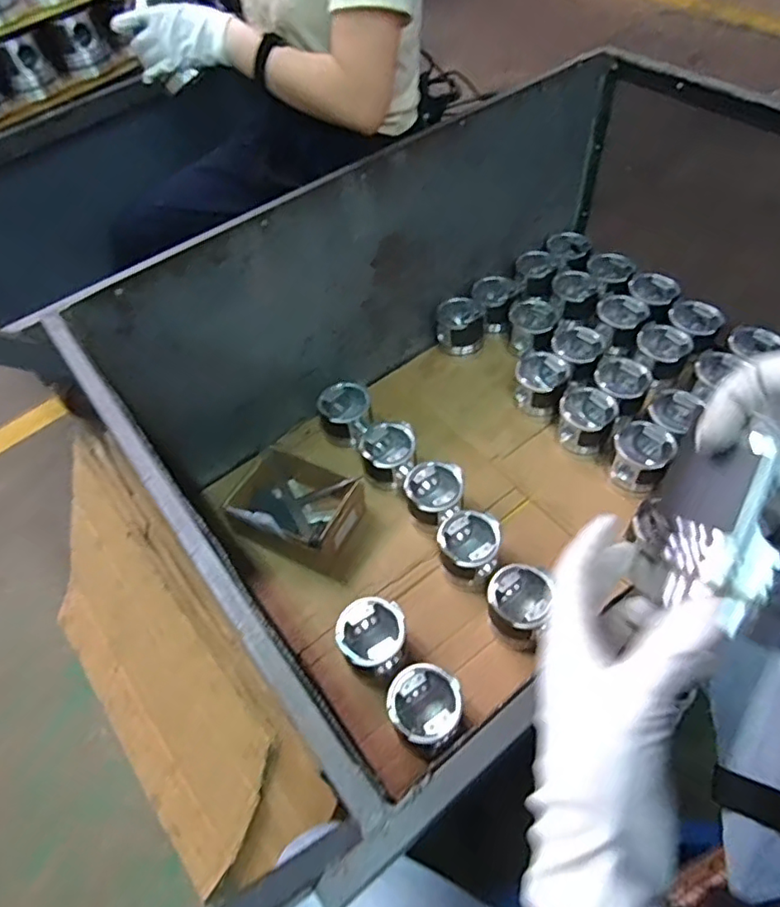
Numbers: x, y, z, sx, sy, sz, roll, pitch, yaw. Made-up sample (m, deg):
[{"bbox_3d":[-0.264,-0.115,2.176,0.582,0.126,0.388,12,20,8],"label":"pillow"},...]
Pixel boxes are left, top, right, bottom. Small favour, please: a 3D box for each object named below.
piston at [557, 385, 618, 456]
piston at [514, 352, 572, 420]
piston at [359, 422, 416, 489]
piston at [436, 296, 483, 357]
[{"bbox_3d":[0.357,-0.059,1.067,0.100,0.083,0.100,-3,55,4],"label":"piston"},{"bbox_3d":[0.292,-0.133,1.127,0.097,0.086,0.092,-3,55,4],"label":"piston"},{"bbox_3d":[-0.002,0.008,1.066,0.099,0.093,0.096,-4,55,2],"label":"piston"},{"bbox_3d":[0.147,-0.266,1.221,0.094,0.095,0.079,0,55,5],"label":"piston"}]

